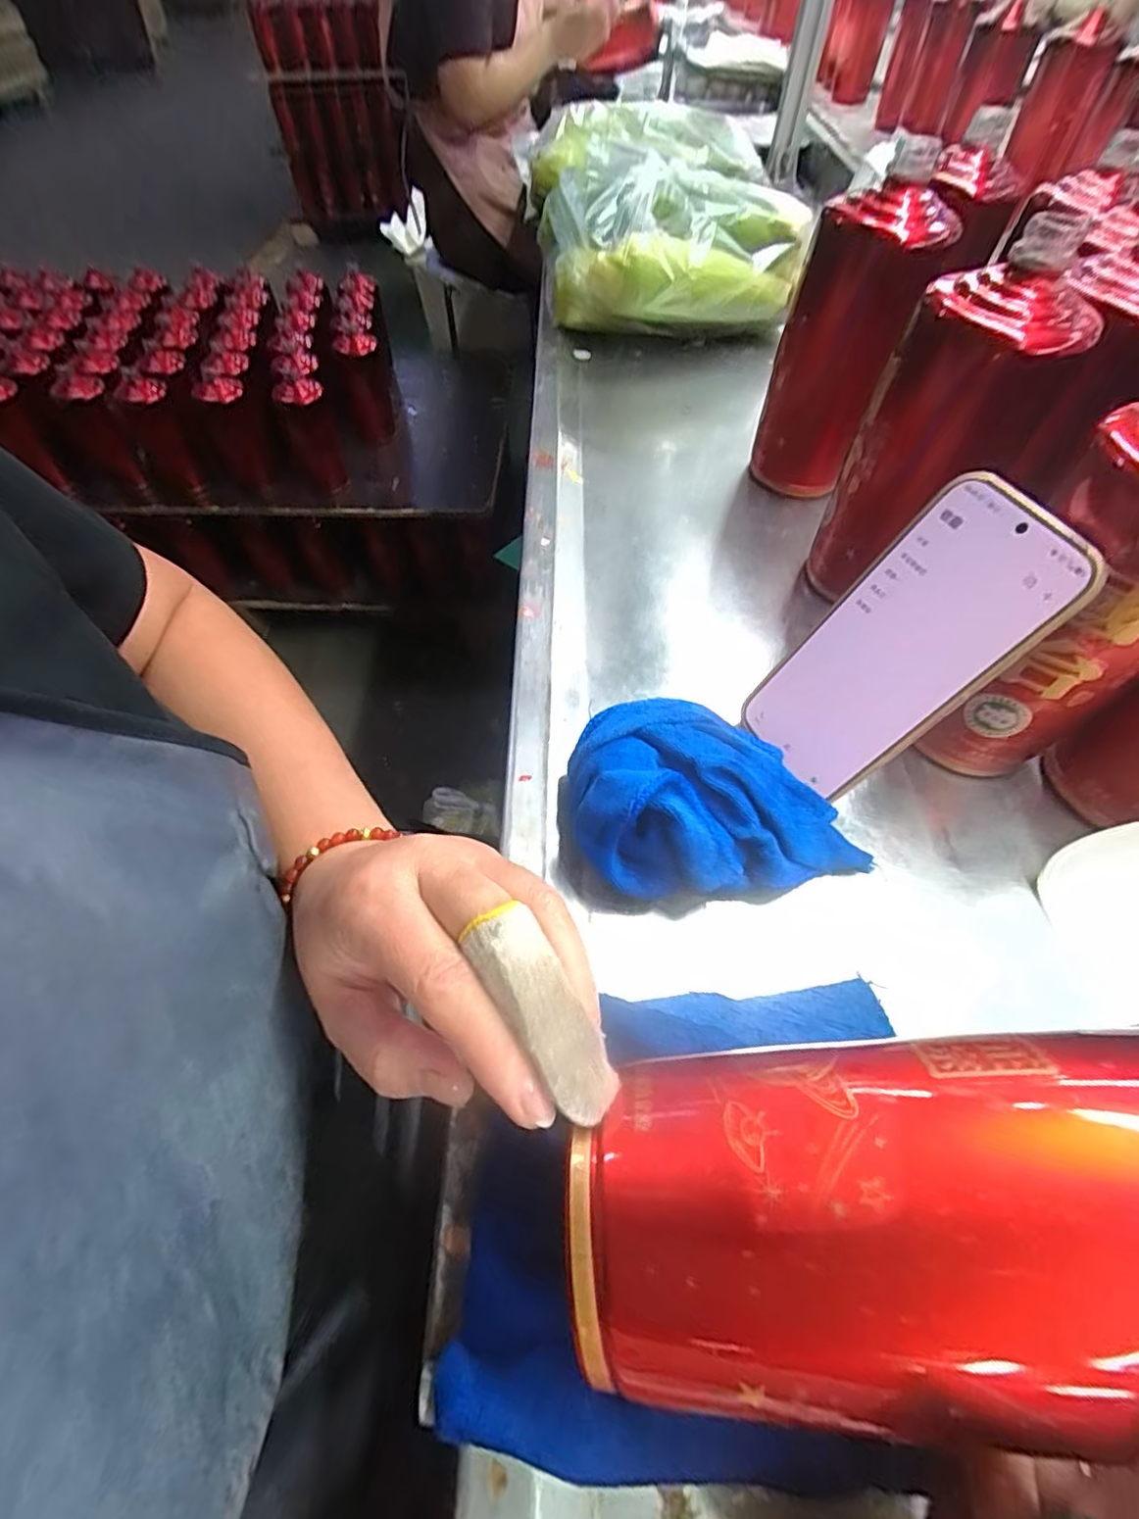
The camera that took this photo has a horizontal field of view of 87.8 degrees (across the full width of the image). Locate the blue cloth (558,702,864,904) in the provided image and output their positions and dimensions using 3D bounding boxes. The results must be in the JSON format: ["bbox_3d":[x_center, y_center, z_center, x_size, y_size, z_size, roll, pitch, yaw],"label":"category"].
[{"bbox_3d":[0.071,0.012,0.297,0.142,0.054,0.104,-7,57,-4],"label":"blue cloth"}]

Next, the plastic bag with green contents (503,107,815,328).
[{"bbox_3d":[0.092,-0.600,0.656,0.253,0.134,0.332,-11,57,-7],"label":"plastic bag with green contents"}]

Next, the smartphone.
[{"bbox_3d":[0.153,-0.049,0.282,0.010,0.154,0.075,-7,56,-36],"label":"smartphone"}]

